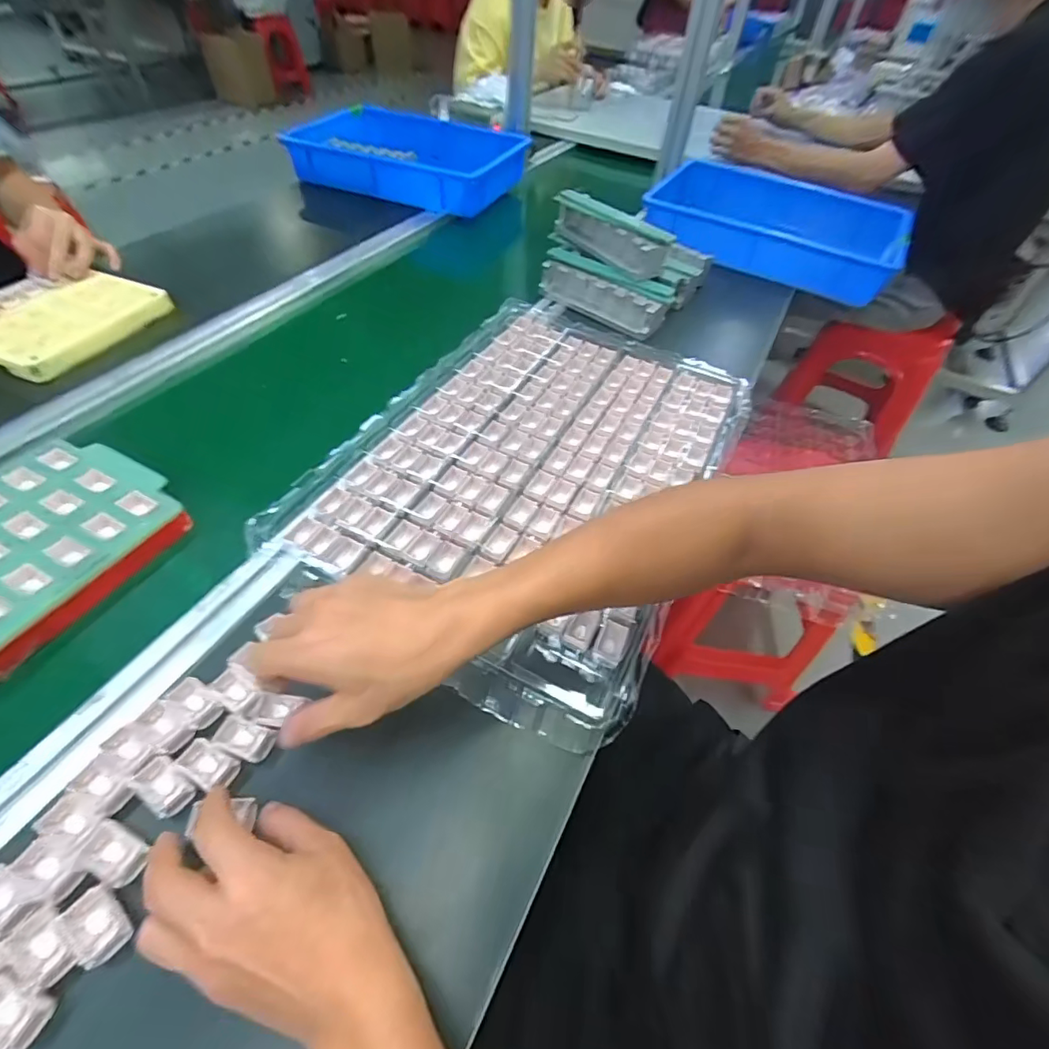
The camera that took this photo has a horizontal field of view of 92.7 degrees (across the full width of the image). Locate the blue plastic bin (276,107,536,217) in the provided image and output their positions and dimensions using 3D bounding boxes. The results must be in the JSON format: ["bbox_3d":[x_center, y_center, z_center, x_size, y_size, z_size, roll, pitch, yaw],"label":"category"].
[{"bbox_3d":[-0.234,-0.774,1.058,0.444,0.106,0.317,17,51,9],"label":"blue plastic bin"}]

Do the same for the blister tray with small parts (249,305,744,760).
[{"bbox_3d":[0.020,-0.073,0.542,0.354,0.041,0.518,26,55,14],"label":"blister tray with small parts"}]

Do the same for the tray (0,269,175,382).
[{"bbox_3d":[-0.585,-0.262,0.638,0.145,0.029,0.197,22,52,13],"label":"tray"}]

